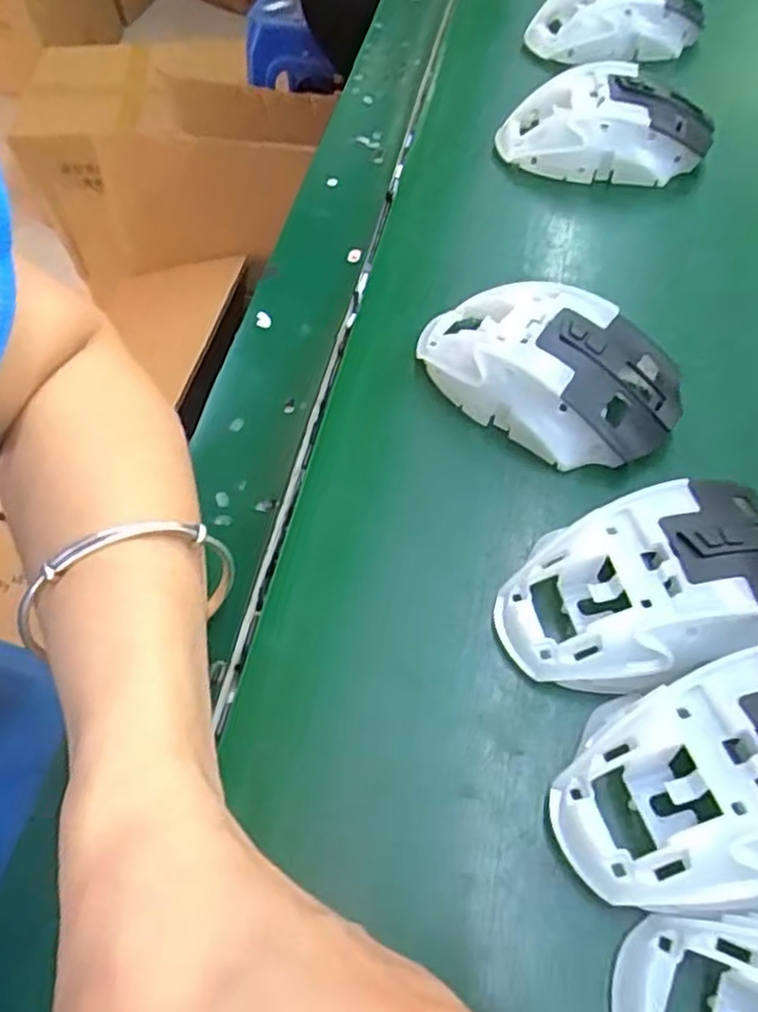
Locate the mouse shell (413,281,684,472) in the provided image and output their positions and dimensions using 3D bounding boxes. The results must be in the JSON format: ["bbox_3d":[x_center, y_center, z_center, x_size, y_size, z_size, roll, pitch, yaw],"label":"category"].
[{"bbox_3d":[0.070,-0.061,0.307,0.111,0.035,0.059,31,64,18],"label":"mouse shell"}]

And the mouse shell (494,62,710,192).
[{"bbox_3d":[0.126,-0.211,0.401,0.114,0.038,0.058,15,60,9],"label":"mouse shell"}]

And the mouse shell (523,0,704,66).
[{"bbox_3d":[0.151,-0.313,0.460,0.103,0.038,0.057,17,60,11],"label":"mouse shell"}]

